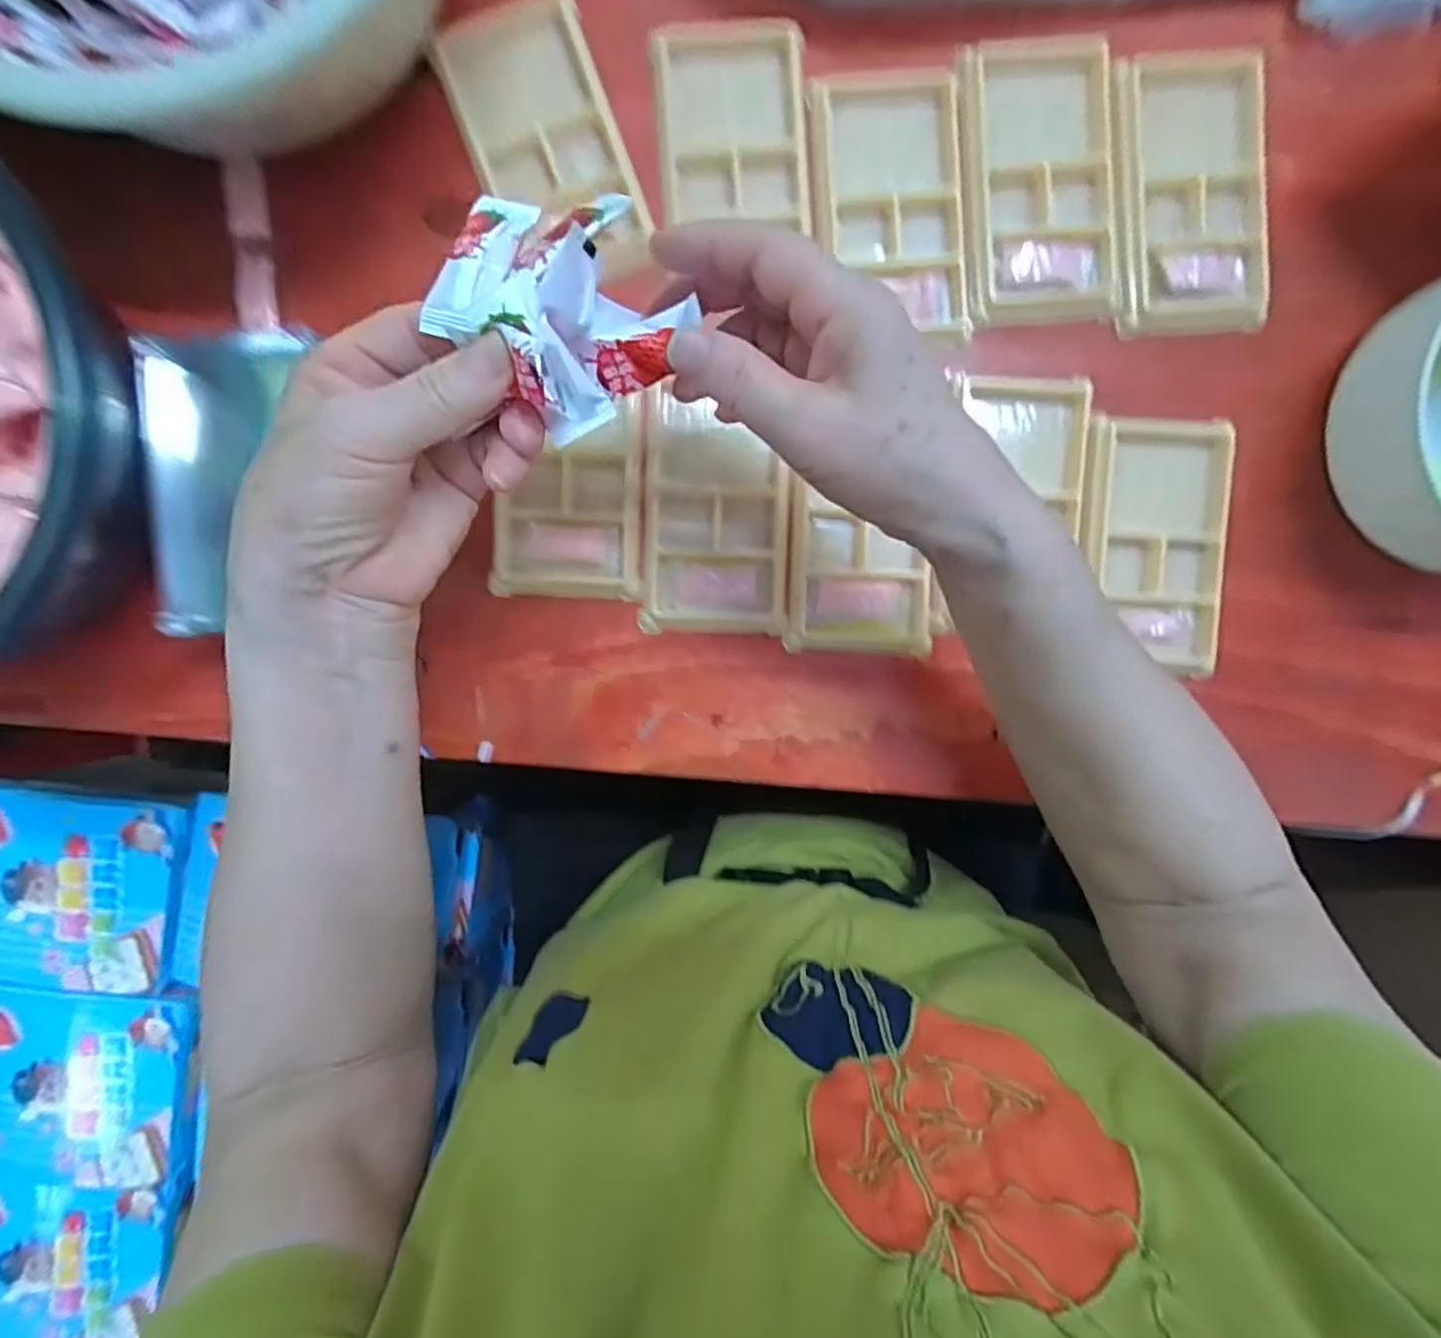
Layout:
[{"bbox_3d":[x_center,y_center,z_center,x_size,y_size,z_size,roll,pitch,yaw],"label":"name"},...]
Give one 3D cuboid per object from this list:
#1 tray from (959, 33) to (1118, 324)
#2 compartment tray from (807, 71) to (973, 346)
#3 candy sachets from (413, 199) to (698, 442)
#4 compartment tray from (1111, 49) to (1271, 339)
[{"bbox_3d":[0.167,-0.262,0.355,0.078,0.020,0.144,-6,96,-1],"label":"tray"},{"bbox_3d":[0.089,-0.244,0.352,0.077,0.018,0.135,-5,96,-1],"label":"compartment tray"},{"bbox_3d":[-0.058,-0.130,0.230,0.077,0.046,0.068,42,94,-5],"label":"candy sachets"},{"bbox_3d":[0.248,-0.255,0.355,0.080,0.019,0.144,-4,96,-1],"label":"compartment tray"}]

